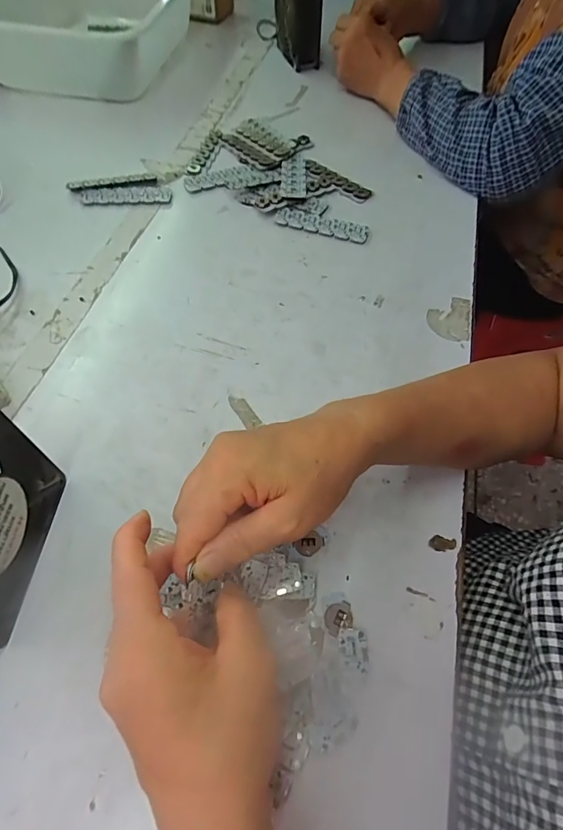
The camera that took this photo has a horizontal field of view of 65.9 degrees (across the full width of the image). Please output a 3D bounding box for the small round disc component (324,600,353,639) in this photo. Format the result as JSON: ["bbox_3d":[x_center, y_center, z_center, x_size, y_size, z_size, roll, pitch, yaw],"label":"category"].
[{"bbox_3d":[0.038,0.132,0.283,0.019,0.004,0.017,-23,62,-15],"label":"small round disc component"}]

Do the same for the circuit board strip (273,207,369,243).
[{"bbox_3d":[0.047,-0.223,0.507,0.109,0.007,0.028,21,60,11],"label":"circuit board strip"}]

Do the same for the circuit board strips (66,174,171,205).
[{"bbox_3d":[-0.198,-0.278,0.537,0.120,0.013,0.046,-2,58,-2],"label":"circuit board strips"}]

